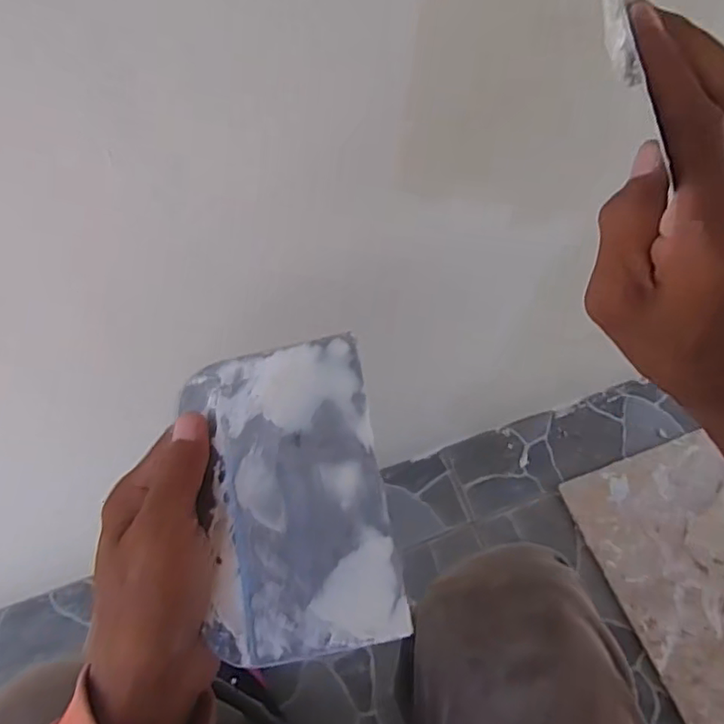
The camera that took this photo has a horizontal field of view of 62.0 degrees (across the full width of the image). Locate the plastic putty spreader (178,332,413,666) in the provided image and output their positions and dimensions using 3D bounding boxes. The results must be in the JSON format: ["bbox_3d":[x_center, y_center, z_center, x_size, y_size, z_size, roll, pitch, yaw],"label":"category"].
[{"bbox_3d":[-0.033,0.061,0.284,0.085,0.004,0.140,-14,71,3],"label":"plastic putty spreader"}]

